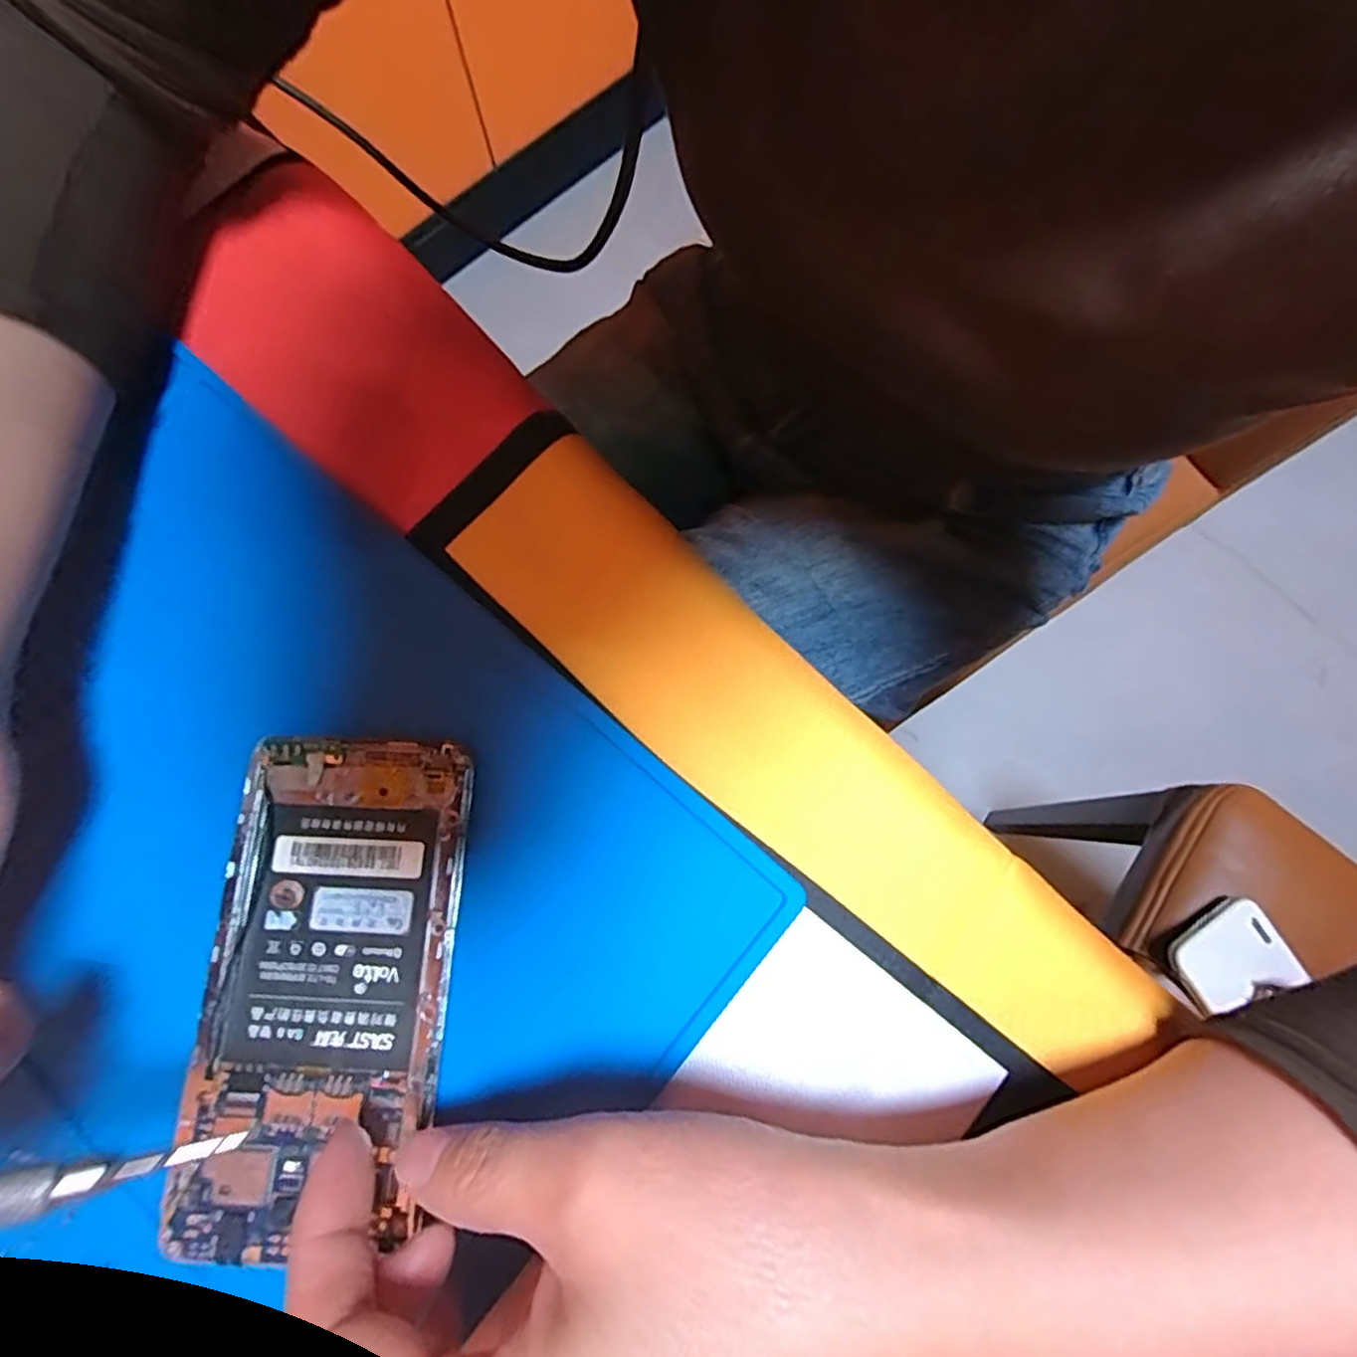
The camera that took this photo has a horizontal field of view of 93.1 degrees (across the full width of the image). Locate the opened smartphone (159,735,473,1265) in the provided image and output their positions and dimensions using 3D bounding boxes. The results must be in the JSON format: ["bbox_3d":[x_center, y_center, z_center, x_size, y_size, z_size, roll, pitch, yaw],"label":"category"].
[{"bbox_3d":[-0.103,0.086,0.188,0.069,0.005,0.137,3,76,-1],"label":"opened smartphone"}]

